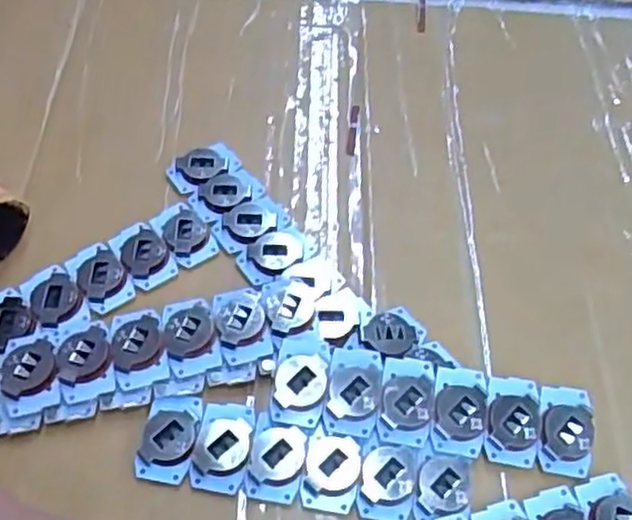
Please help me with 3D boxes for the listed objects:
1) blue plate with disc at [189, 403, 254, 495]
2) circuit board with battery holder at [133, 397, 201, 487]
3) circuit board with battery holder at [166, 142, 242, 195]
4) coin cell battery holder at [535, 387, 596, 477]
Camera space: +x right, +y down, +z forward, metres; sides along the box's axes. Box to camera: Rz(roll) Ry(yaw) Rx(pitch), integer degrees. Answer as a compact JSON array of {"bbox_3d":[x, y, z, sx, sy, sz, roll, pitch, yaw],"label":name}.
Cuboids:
[{"bbox_3d":[-0.030,0.061,0.234,0.018,0.005,0.029,6,55,1],"label":"blue plate with disc"},{"bbox_3d":[-0.048,0.058,0.234,0.018,0.004,0.029,8,55,3],"label":"circuit board with battery holder"},{"bbox_3d":[-0.047,-0.040,0.299,0.028,0.004,0.019,-28,61,-21],"label":"circuit board with battery holder"},{"bbox_3d":[0.084,0.057,0.239,0.019,0.007,0.028,10,55,4],"label":"coin cell battery holder"}]

